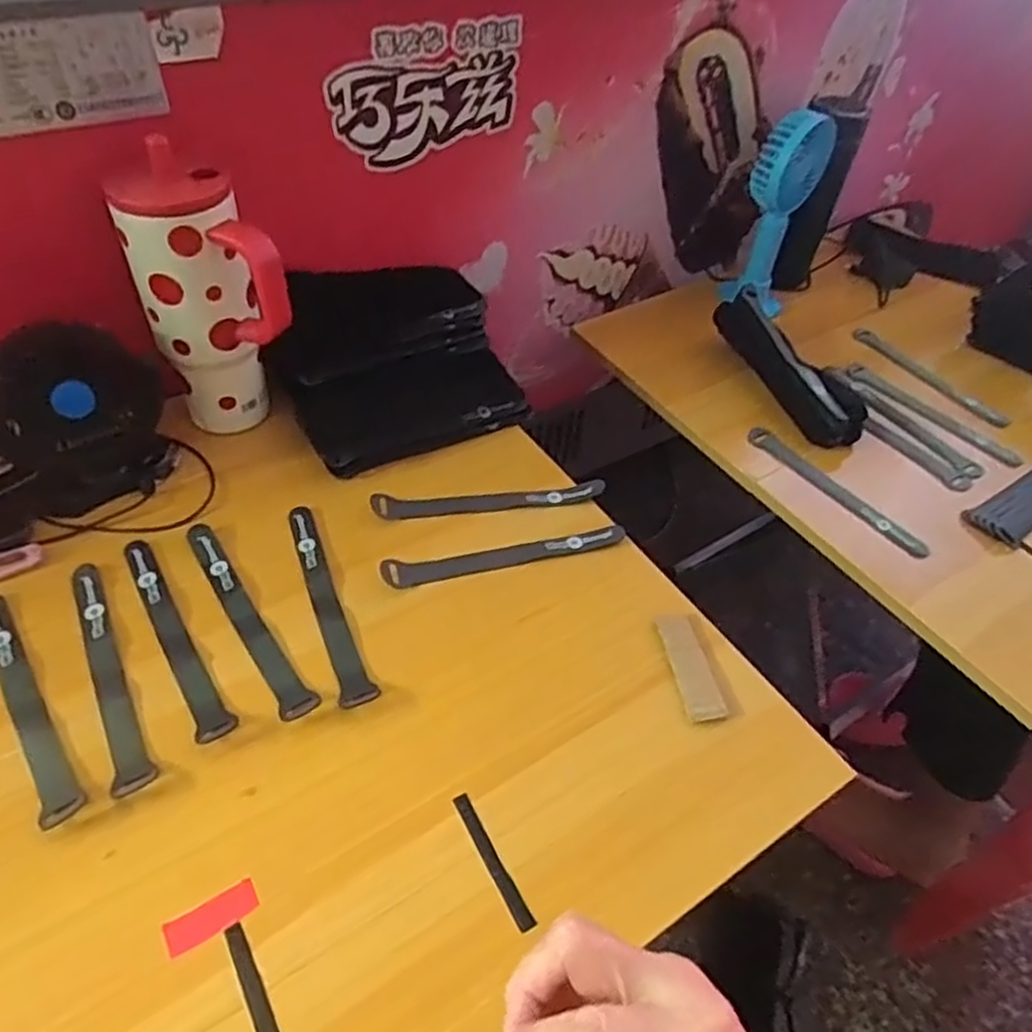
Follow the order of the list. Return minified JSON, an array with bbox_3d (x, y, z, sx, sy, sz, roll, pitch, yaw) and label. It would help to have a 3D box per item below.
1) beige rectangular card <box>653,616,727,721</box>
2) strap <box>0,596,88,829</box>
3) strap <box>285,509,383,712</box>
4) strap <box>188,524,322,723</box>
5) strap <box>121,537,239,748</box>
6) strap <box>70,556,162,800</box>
[{"bbox_3d":[0.125,0.106,0.529,0.027,0.008,0.081,-6,49,-10],"label":"beige rectangular card"},{"bbox_3d":[-0.317,0.117,0.481,0.023,0.004,0.188,-26,55,-25],"label":"strap"},{"bbox_3d":[-0.138,0.059,0.547,0.025,0.004,0.186,-16,50,-16],"label":"strap"},{"bbox_3d":[-0.192,0.068,0.530,0.024,0.011,0.187,-26,55,-25],"label":"strap"},{"bbox_3d":[-0.238,0.081,0.519,0.023,0.004,0.182,-23,53,-25],"label":"strap"},{"bbox_3d":[-0.274,0.102,0.496,0.024,0.004,0.185,-21,53,-24],"label":"strap"}]

